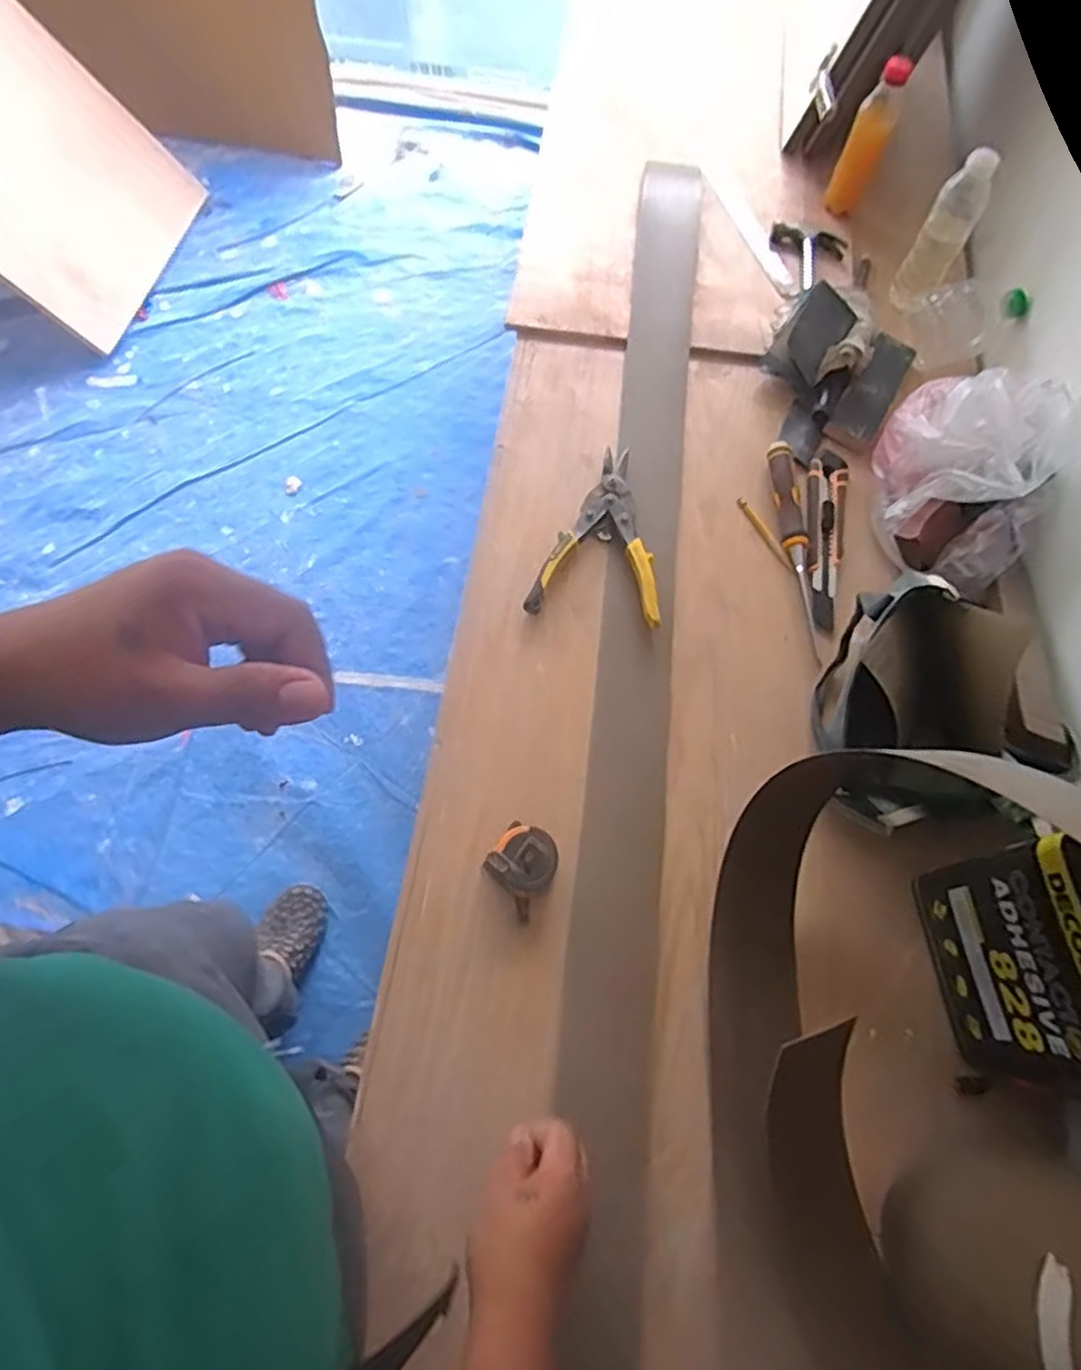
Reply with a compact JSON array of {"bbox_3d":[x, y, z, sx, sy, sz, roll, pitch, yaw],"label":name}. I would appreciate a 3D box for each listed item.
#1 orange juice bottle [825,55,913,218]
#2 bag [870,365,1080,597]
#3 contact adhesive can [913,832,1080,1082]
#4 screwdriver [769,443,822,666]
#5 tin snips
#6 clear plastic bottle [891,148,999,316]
[{"bbox_3d":[0.437,-0.728,0.986,0.051,0.172,0.050,22,68,7],"label":"orange juice bottle"},{"bbox_3d":[0.465,-0.232,0.792,0.157,0.152,0.231,9,67,2],"label":"bag"},{"bbox_3d":[0.405,0.205,0.546,0.092,0.247,0.173,-8,68,-5],"label":"contact adhesive can"},{"bbox_3d":[0.289,-0.156,0.829,0.030,0.029,0.268,-1,67,-2],"label":"screwdriver"},{"bbox_3d":[0.074,-0.179,0.834,0.139,0.034,0.233,10,67,2],"label":"tin snips"},{"bbox_3d":[0.498,-0.553,0.911,0.057,0.168,0.065,28,69,9],"label":"clear plastic bottle"}]

